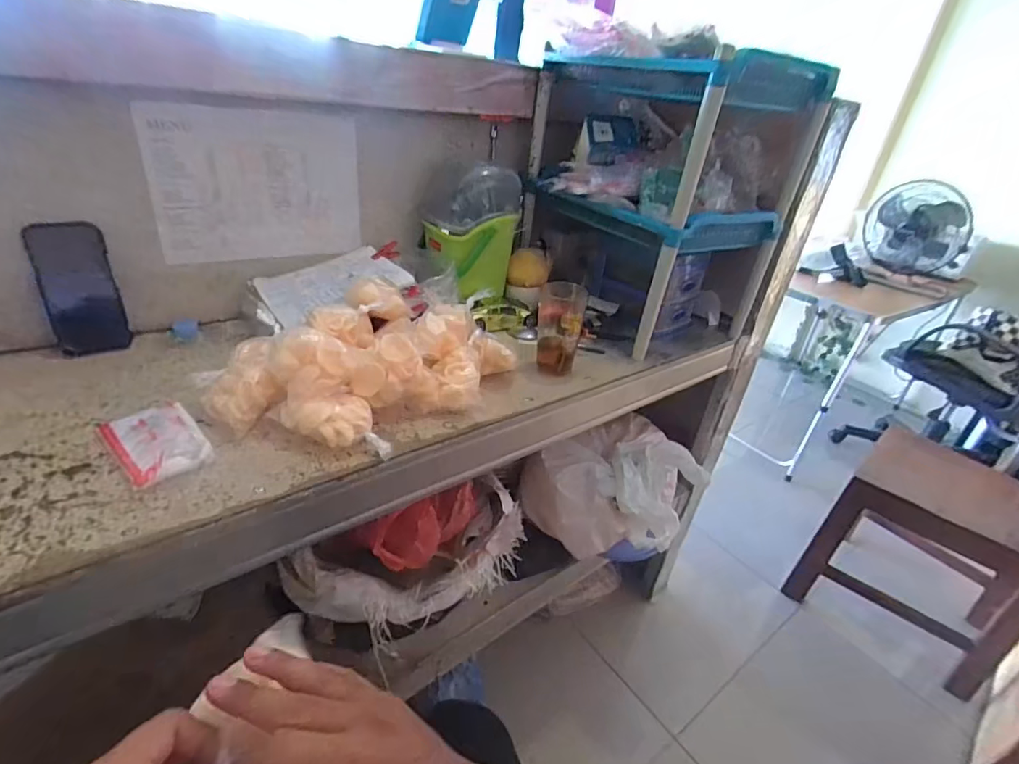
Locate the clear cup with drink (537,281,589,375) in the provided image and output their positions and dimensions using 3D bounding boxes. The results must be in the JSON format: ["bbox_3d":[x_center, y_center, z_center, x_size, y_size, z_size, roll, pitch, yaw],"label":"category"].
[{"bbox_3d":[0.073,-0.080,0.756,0.065,0.124,0.058,11,30,6],"label":"clear cup with drink"}]

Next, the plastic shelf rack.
[{"bbox_3d":[0.259,-0.341,0.903,0.344,0.400,0.395,-16,37,-34],"label":"plastic shelf rack"}]

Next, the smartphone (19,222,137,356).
[{"bbox_3d":[-0.552,-0.119,0.647,0.077,0.162,0.016,-17,20,-34],"label":"smartphone"}]

